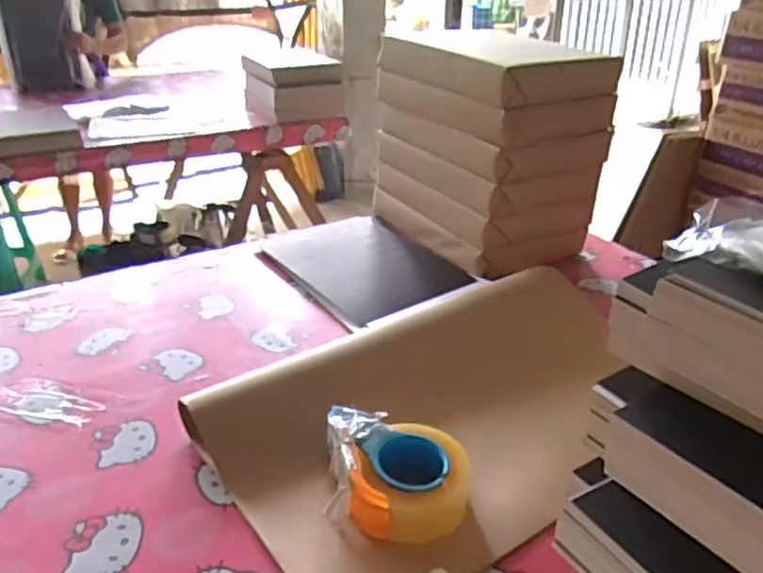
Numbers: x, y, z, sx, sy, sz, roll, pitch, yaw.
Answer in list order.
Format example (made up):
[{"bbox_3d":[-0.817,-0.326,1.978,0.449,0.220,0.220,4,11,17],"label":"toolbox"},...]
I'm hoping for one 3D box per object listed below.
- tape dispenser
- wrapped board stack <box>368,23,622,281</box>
[{"bbox_3d":[0.017,0.200,0.693,0.142,0.063,0.147,0,27,-2],"label":"tape dispenser"},{"bbox_3d":[0.199,-0.274,1.255,0.287,0.363,0.404,-15,31,-28],"label":"wrapped board stack"}]

